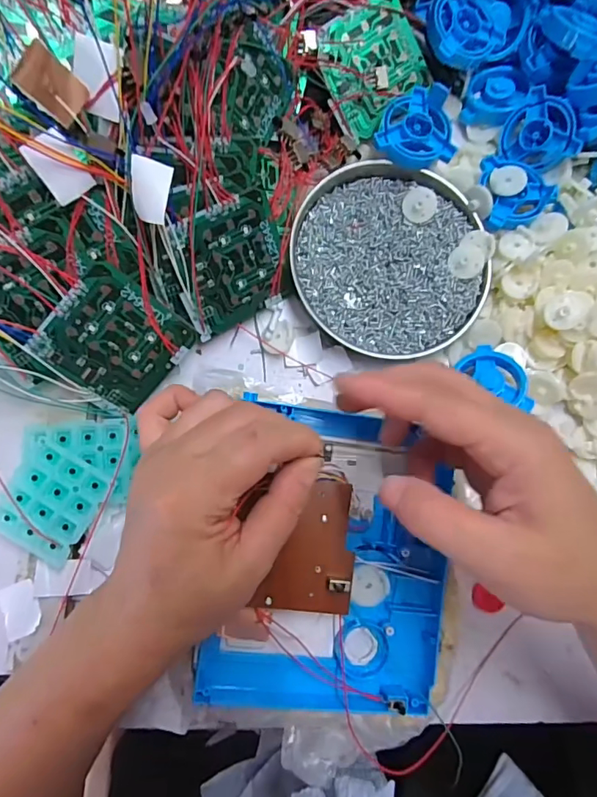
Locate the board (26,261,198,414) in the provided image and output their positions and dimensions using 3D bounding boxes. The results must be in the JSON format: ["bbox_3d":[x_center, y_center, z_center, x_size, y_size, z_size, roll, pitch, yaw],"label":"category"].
[{"bbox_3d":[-0.107,-0.032,0.283,0.071,0.004,0.068,37,97,-33],"label":"board"}]

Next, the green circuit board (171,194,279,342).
[{"bbox_3d":[-0.041,-0.080,0.299,0.067,0.005,0.071,-25,125,-19],"label":"green circuit board"}]

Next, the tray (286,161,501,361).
[{"bbox_3d":[0.062,-0.096,0.332,0.129,0.026,0.134,1,82,-6],"label":"tray"}]

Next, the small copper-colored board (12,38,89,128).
[{"bbox_3d":[-0.110,-0.139,0.216,0.021,0.028,0.004,-44,55,10],"label":"small copper-colored board"}]

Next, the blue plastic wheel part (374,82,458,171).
[{"bbox_3d":[0.078,-0.185,0.325,0.052,0.013,0.054,-6,89,-7],"label":"blue plastic wheel part"}]

